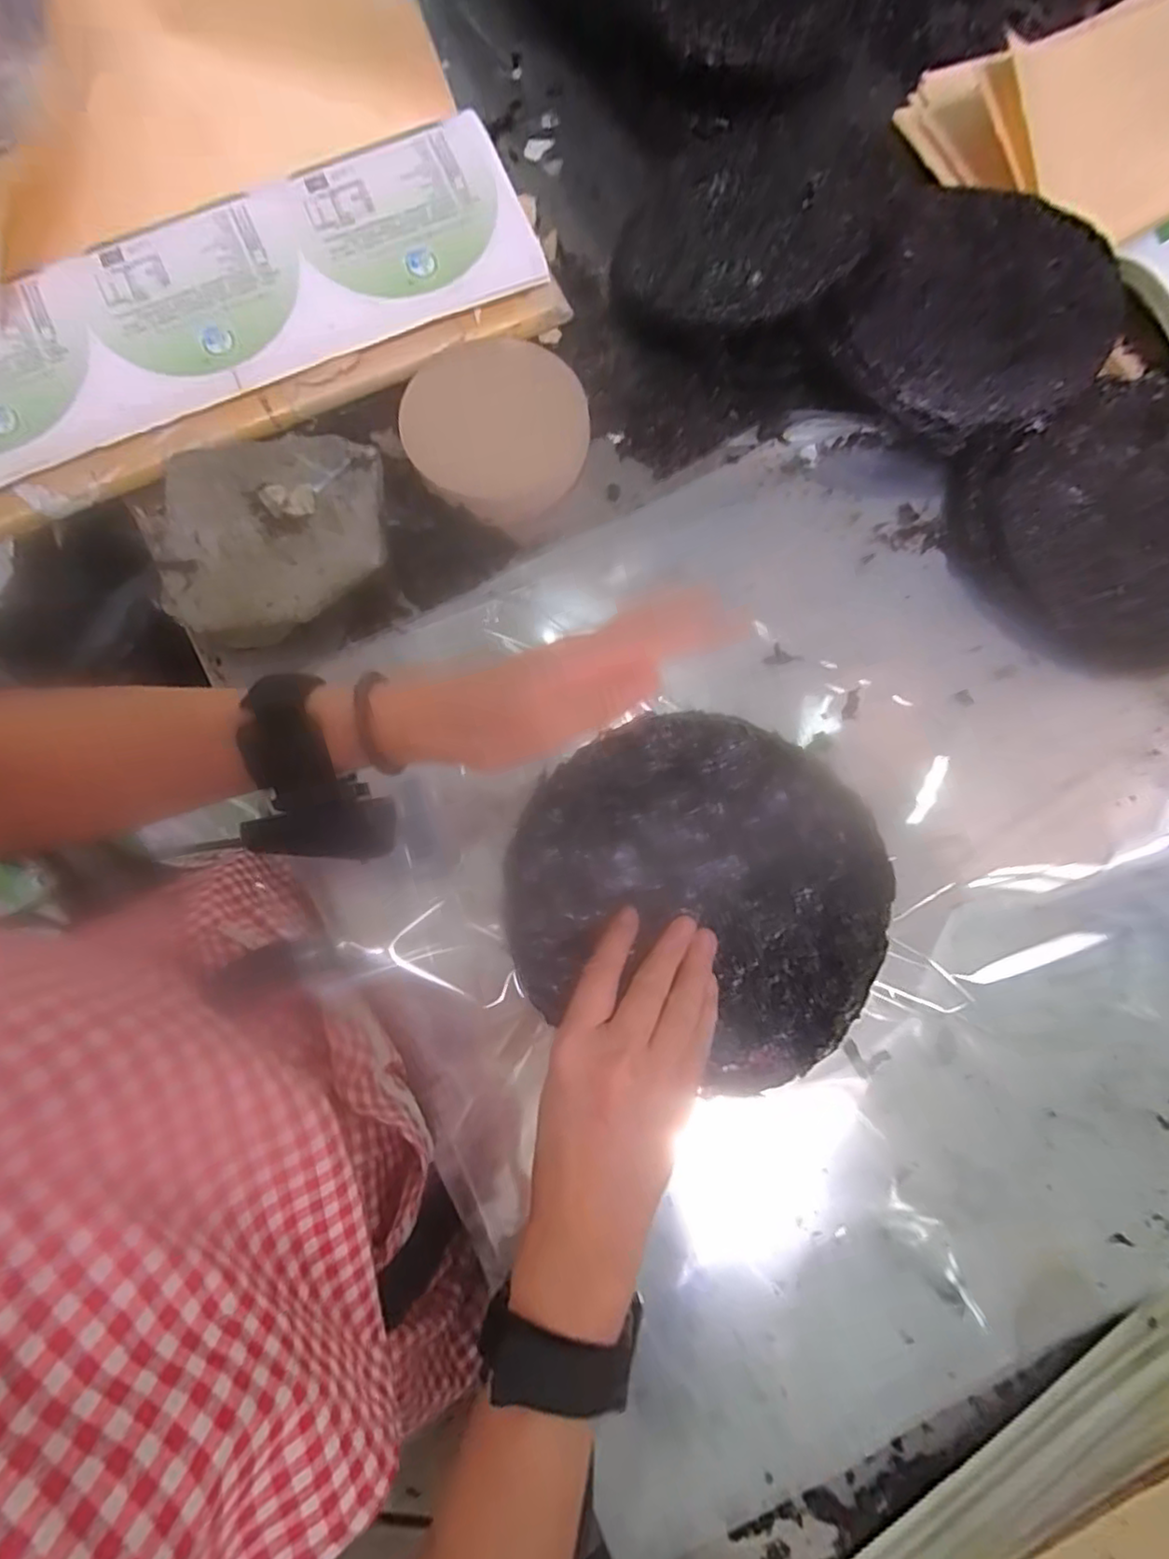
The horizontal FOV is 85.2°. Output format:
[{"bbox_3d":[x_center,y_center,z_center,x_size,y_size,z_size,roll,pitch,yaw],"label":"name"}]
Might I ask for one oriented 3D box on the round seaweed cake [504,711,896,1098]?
[{"bbox_3d":[0.060,0.052,0.343,0.189,0.028,0.179,0,77,1],"label":"round seaweed cake"}]

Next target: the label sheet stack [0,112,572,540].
[{"bbox_3d":[-0.269,-0.334,0.467,0.479,0.027,0.173,-24,94,-5],"label":"label sheet stack"}]

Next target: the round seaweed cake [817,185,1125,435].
[{"bbox_3d":[0.283,-0.336,0.453,0.177,0.032,0.202,36,81,8],"label":"round seaweed cake"}]

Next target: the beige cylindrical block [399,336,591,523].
[{"bbox_3d":[-0.066,-0.267,0.485,0.135,0.028,0.142,0,77,1],"label":"beige cylindrical block"}]

